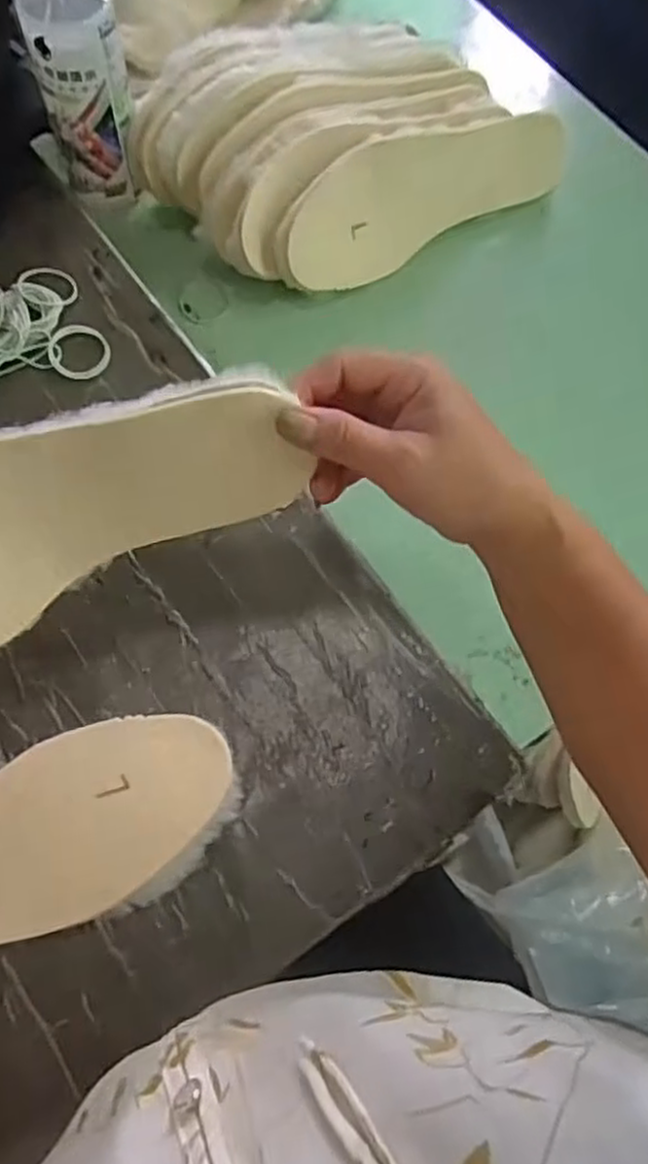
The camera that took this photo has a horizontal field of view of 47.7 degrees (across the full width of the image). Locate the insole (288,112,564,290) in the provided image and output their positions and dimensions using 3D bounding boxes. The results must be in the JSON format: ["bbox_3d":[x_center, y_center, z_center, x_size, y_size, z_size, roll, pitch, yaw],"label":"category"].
[{"bbox_3d":[0.083,-0.309,0.595,0.241,0.096,0.016,-22,41,-12],"label":"insole"}]

